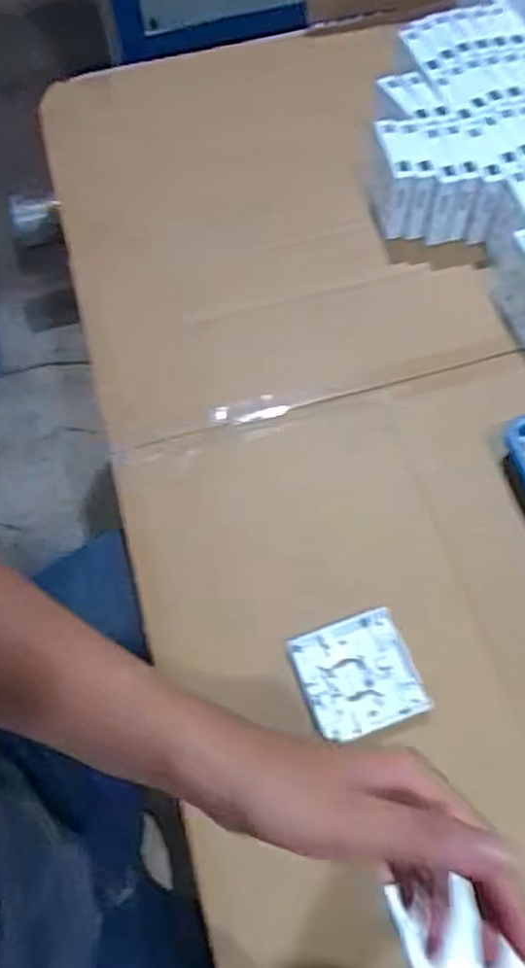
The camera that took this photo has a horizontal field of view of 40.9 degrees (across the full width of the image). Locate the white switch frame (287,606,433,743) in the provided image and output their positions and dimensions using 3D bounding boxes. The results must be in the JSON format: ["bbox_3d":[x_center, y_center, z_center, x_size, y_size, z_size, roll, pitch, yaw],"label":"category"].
[{"bbox_3d":[0.076,0.155,0.566,0.088,0.017,0.087,-18,64,-7],"label":"white switch frame"}]

